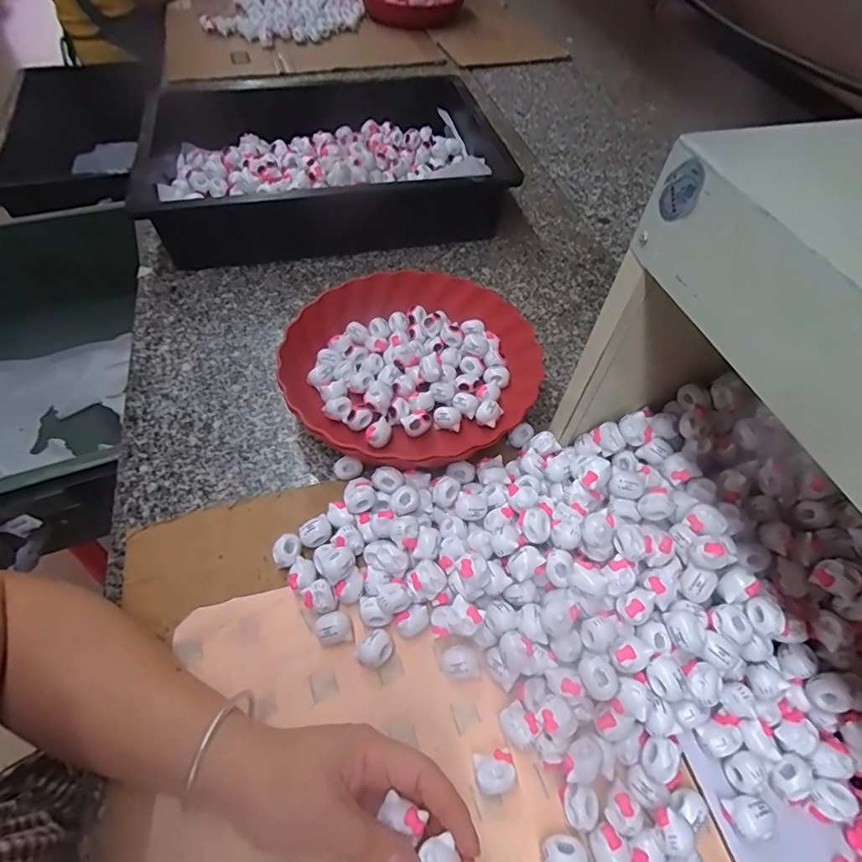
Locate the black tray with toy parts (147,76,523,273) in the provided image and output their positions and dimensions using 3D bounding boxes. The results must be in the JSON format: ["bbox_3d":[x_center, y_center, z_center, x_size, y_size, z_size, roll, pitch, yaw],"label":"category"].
[{"bbox_3d":[-0.135,-0.379,0.676,0.438,0.130,0.326,-11,54,-8],"label":"black tray with toy parts"}]

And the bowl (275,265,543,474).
[{"bbox_3d":[-0.020,-0.075,0.481,0.234,0.053,0.231,0,53,0],"label":"bowl"}]

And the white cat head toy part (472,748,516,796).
[{"bbox_3d":[0.040,0.213,0.305,0.024,0.014,0.021,-10,54,-7],"label":"white cat head toy part"}]

